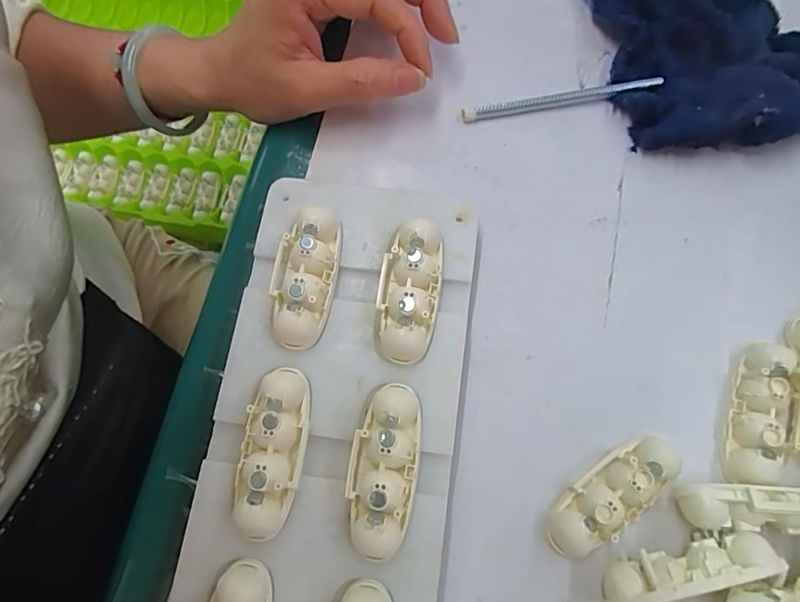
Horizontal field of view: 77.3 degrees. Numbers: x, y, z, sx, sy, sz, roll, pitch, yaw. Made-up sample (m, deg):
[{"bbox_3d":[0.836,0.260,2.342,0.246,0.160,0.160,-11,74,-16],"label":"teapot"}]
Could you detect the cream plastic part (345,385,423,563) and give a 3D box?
[{"bbox_3d":[-0.006,0.065,0.192,0.026,0.018,0.061,7,74,5],"label":"cream plastic part"}]

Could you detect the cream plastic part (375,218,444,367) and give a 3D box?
[{"bbox_3d":[0.004,-0.005,0.211,0.026,0.017,0.061,6,74,5],"label":"cream plastic part"}]

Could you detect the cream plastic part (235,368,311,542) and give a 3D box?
[{"bbox_3d":[-0.050,0.059,0.196,0.024,0.016,0.062,7,74,5],"label":"cream plastic part"}]

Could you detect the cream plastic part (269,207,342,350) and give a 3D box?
[{"bbox_3d":[-0.043,-0.011,0.214,0.028,0.015,0.059,7,74,5],"label":"cream plastic part"}]

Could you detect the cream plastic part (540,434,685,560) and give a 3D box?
[{"bbox_3d":[0.087,0.079,0.203,0.062,0.013,0.024,-40,76,-8],"label":"cream plastic part"}]

